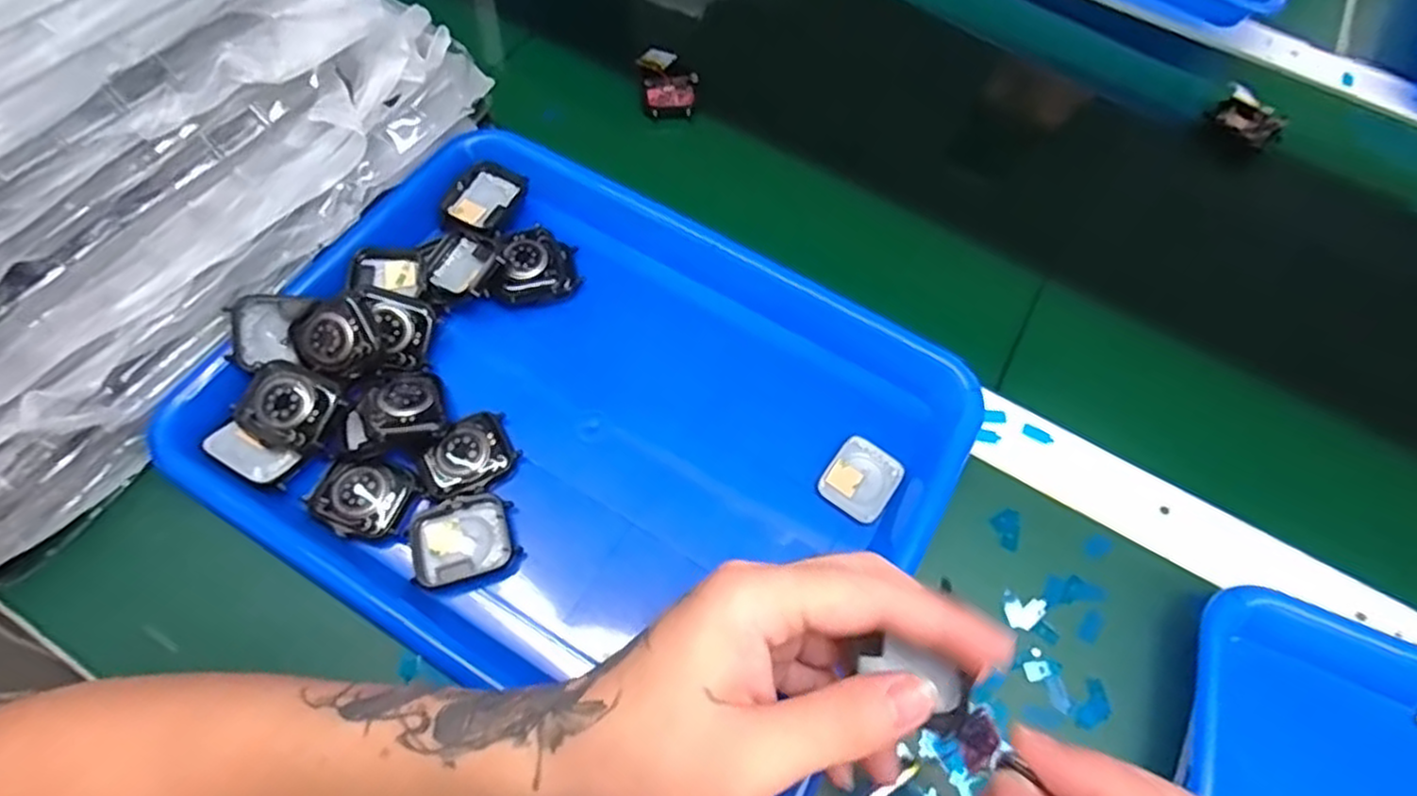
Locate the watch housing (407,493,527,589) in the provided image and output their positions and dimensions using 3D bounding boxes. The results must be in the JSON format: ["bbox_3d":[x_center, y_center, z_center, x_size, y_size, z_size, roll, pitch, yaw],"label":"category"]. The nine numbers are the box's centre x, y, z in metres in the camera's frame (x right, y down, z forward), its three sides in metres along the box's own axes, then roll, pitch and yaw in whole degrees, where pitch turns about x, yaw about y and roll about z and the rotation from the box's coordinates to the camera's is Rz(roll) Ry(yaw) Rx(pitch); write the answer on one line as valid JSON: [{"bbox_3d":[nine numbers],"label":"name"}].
[{"bbox_3d":[-0.112,0.065,0.328,0.046,0.005,0.039,-13,64,-10],"label":"watch housing"}]

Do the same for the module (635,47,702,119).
[{"bbox_3d":[-0.027,-0.213,0.481,0.037,0.013,0.054,-13,64,-10],"label":"module"}]

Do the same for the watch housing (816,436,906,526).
[{"bbox_3d":[0.076,0.040,0.356,0.033,0.006,0.037,34,66,13],"label":"watch housing"}]

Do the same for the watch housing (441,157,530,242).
[{"bbox_3d":[-0.127,-0.112,0.405,0.037,0.012,0.049,23,64,8],"label":"watch housing"}]

